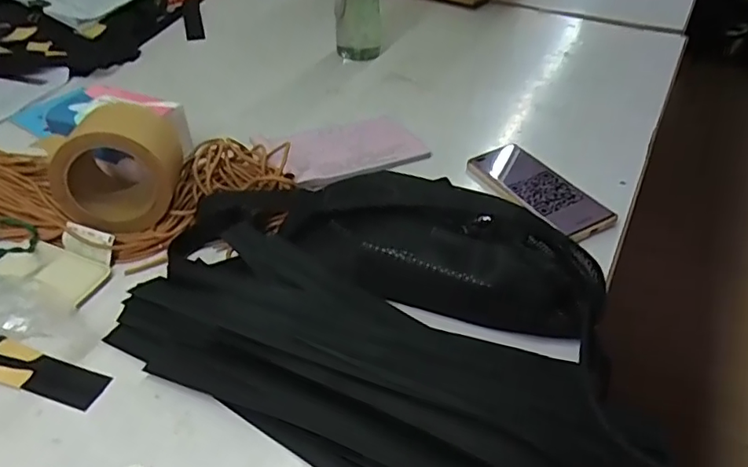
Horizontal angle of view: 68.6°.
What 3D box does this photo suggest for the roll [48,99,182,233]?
[{"bbox_3d":[-0.251,-0.062,0.542,0.108,0.102,0.087,-1,41,-5],"label":"roll"}]

